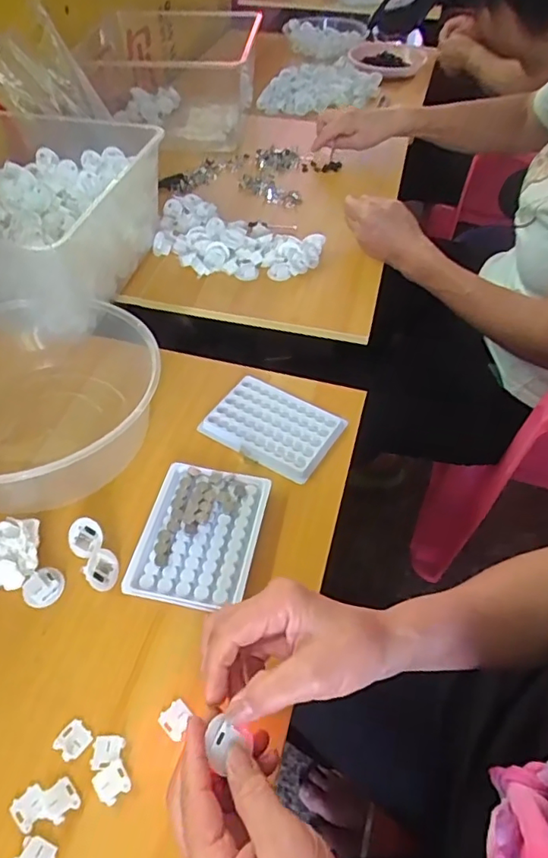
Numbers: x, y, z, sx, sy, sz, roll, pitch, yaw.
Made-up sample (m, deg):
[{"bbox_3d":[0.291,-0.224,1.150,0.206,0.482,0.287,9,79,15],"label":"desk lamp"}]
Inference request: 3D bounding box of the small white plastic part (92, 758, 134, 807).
[{"bbox_3d":[-0.105,0.231,0.350,0.021,0.004,0.021,-31,58,-24],"label":"small white plastic part"}]

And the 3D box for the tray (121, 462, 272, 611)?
[{"bbox_3d":[-0.064,0.090,0.465,0.097,0.014,0.126,10,51,7],"label":"tray"}]

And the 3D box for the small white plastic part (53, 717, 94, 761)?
[{"bbox_3d":[-0.138,0.212,0.367,0.021,0.004,0.021,32,57,23],"label":"small white plastic part"}]

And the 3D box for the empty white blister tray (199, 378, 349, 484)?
[{"bbox_3d":[0.000,-0.005,0.551,0.125,0.008,0.093,27,55,20],"label":"empty white blister tray"}]

